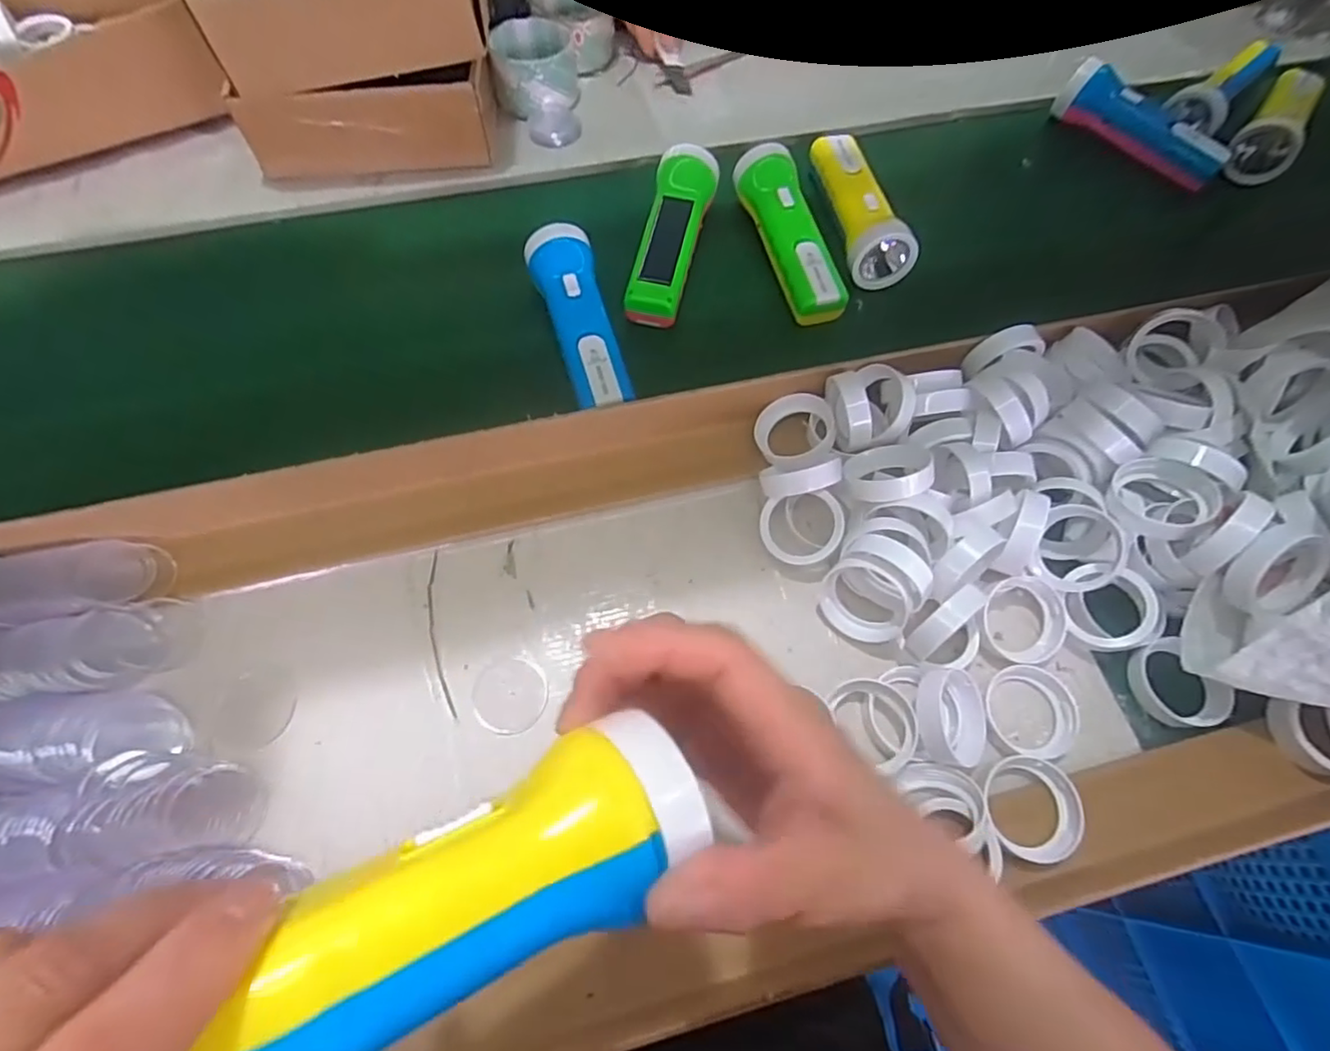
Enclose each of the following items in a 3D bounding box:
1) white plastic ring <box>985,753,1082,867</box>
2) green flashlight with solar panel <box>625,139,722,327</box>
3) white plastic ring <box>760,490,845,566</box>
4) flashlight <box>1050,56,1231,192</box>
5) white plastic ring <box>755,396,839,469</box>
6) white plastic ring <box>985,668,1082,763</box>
[{"bbox_3d":[0.205,0.156,0.348,0.053,0.020,0.053,1,65,-1],"label":"white plastic ring"},{"bbox_3d":[0.008,-0.247,0.529,0.048,0.040,0.168,11,65,3],"label":"green flashlight with solar panel"},{"bbox_3d":[0.089,0.002,0.412,0.053,0.013,0.047,3,92,21],"label":"white plastic ring"},{"bbox_3d":[0.450,-0.378,0.587,0.049,0.046,0.155,-39,72,-18],"label":"flashlight"},{"bbox_3d":[0.092,-0.067,0.445,0.053,0.019,0.053,-11,71,20],"label":"white plastic ring"},{"bbox_3d":[0.221,0.112,0.380,0.054,0.015,0.053,1,65,-1],"label":"white plastic ring"}]

